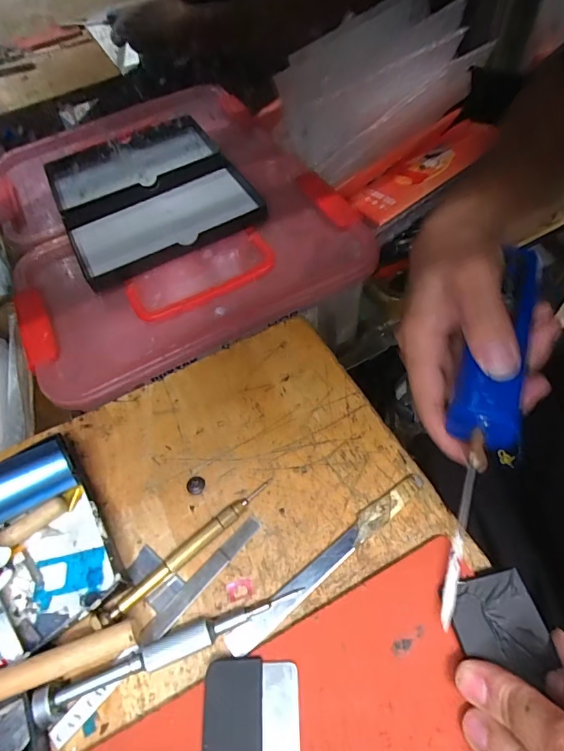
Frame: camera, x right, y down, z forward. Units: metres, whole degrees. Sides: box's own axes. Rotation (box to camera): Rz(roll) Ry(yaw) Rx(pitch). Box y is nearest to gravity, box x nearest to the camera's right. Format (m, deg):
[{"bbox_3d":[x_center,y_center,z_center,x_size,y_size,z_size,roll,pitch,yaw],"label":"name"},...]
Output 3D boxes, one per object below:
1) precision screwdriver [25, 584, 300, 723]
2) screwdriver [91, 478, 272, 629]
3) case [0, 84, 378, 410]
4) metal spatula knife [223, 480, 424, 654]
[{"bbox_3d":[-0.051,0.128,0.202,0.125,0.008,0.012,-22,58,-8],"label":"precision screwdriver"},{"bbox_3d":[-0.050,0.092,0.228,0.107,0.008,0.010,-38,61,-17],"label":"screwdriver"},{"bbox_3d":[-0.123,-0.170,0.437,0.315,0.059,0.362,-26,59,-11],"label":"case"},{"bbox_3d":[0.025,0.095,0.223,0.129,0.004,0.012,-37,55,-14],"label":"metal spatula knife"}]

